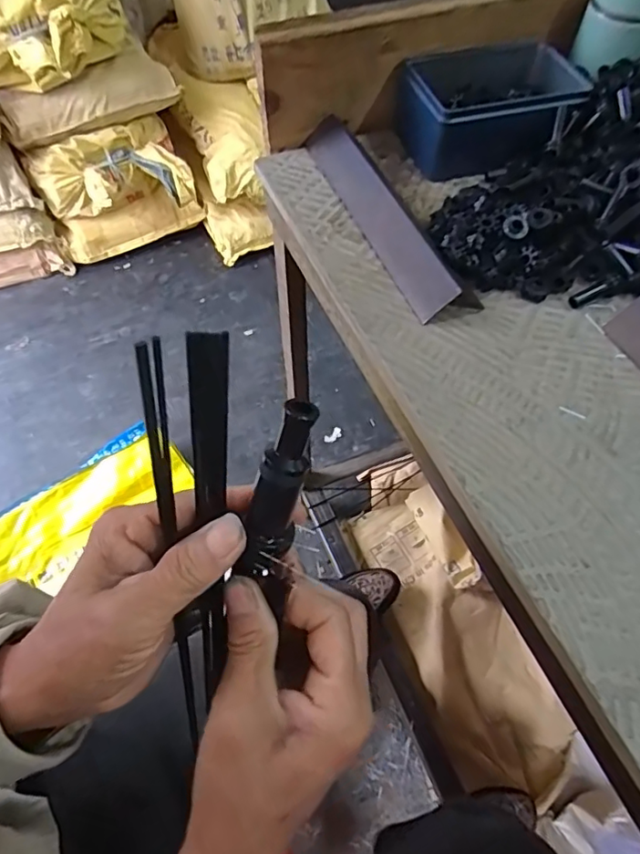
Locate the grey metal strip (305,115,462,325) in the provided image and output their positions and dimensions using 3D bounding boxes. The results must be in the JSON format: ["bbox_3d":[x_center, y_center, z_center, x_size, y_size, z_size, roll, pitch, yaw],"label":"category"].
[{"bbox_3d":[0.043,-0.176,0.442,0.036,0.009,0.237,-40,55,26],"label":"grey metal strip"}]

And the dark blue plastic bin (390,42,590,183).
[{"bbox_3d":[0.153,-0.285,0.488,0.163,0.056,0.117,-14,58,-9],"label":"dark blue plastic bin"}]

